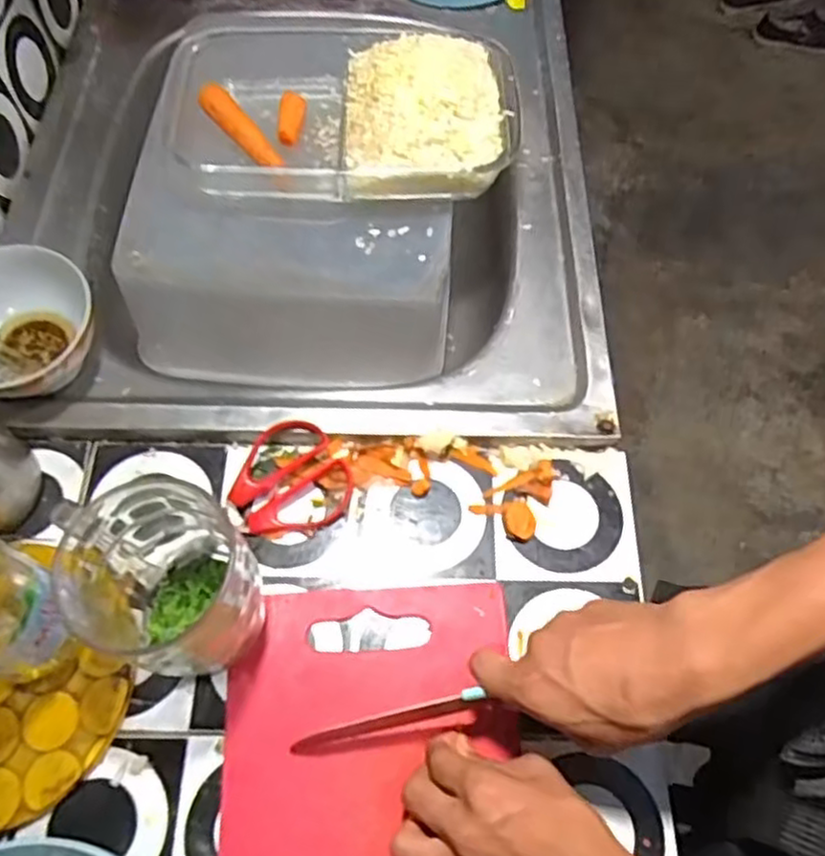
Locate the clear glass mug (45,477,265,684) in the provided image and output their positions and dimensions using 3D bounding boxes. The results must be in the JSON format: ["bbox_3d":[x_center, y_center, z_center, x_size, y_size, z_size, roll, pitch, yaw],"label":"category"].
[{"bbox_3d":[-0.154,0.096,0.440,0.107,0.077,0.107,1,63,-1],"label":"clear glass mug"}]

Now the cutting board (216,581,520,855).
[{"bbox_3d":[-0.024,0.232,0.421,0.180,0.012,0.274,-2,63,-2],"label":"cutting board"}]

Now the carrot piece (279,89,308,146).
[{"bbox_3d":[-0.102,-0.259,0.595,0.021,0.016,0.053,2,63,0],"label":"carrot piece"}]

